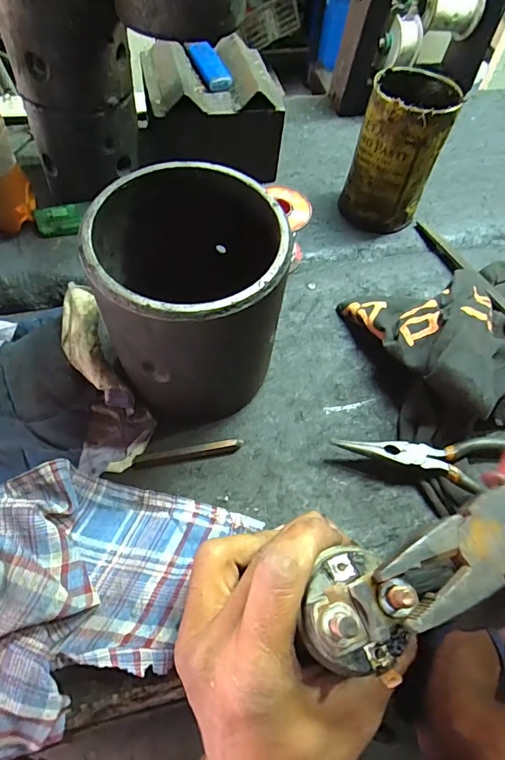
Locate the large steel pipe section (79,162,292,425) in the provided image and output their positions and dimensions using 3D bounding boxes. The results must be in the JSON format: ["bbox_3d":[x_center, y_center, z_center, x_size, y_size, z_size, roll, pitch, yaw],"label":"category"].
[{"bbox_3d":[-0.034,-0.048,0.283,0.111,0.128,0.114,-10,58,-11],"label":"large steel pipe section"}]

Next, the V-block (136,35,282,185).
[{"bbox_3d":[-0.045,-0.261,0.439,0.129,0.091,0.107,-13,59,-13],"label":"V-block"}]

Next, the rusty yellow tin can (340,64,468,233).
[{"bbox_3d":[0.129,-0.202,0.404,0.067,0.115,0.073,2,56,-3],"label":"rusty yellow tin can"}]

